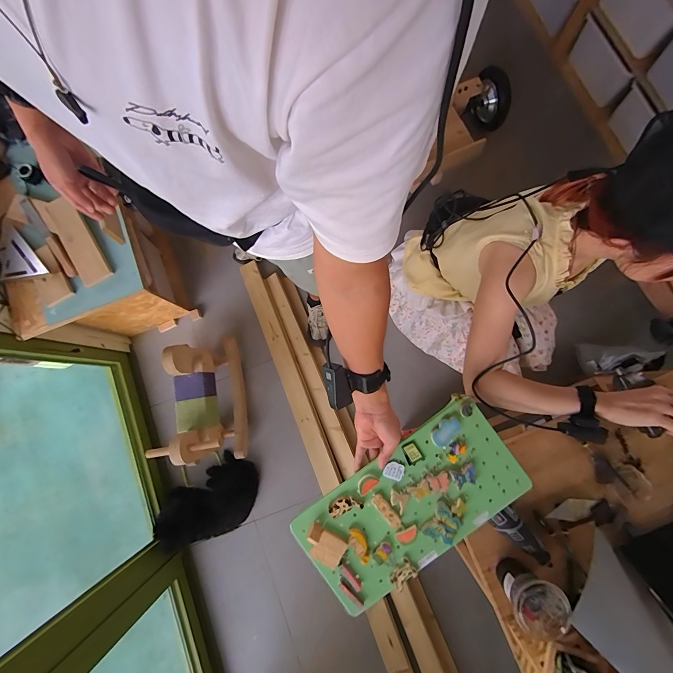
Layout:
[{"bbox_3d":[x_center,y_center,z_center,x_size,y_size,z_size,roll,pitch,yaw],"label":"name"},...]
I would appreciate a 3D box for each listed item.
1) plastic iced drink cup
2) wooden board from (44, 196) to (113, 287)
[{"bbox_3d":[0.379,0.512,0.623,0.093,0.122,0.092,0,80,0],"label":"plastic iced drink cup"},{"bbox_3d":[-0.779,-0.293,0.953,0.088,0.022,0.312,-32,81,-5],"label":"wooden board"}]

